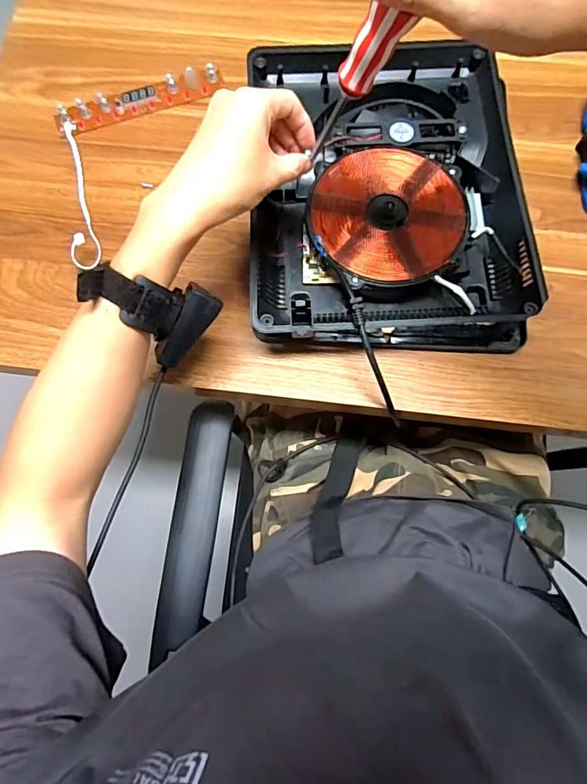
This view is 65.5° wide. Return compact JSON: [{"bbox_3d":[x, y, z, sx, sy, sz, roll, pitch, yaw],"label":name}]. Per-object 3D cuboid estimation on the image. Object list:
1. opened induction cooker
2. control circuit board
[{"bbox_3d":[0.095,-0.222,0.487,0.270,0.059,0.355,-1,74,0],"label":"opened induction cooker"},{"bbox_3d":[-0.187,-0.360,0.558,0.206,0.017,0.040,-19,75,-5],"label":"control circuit board"}]

